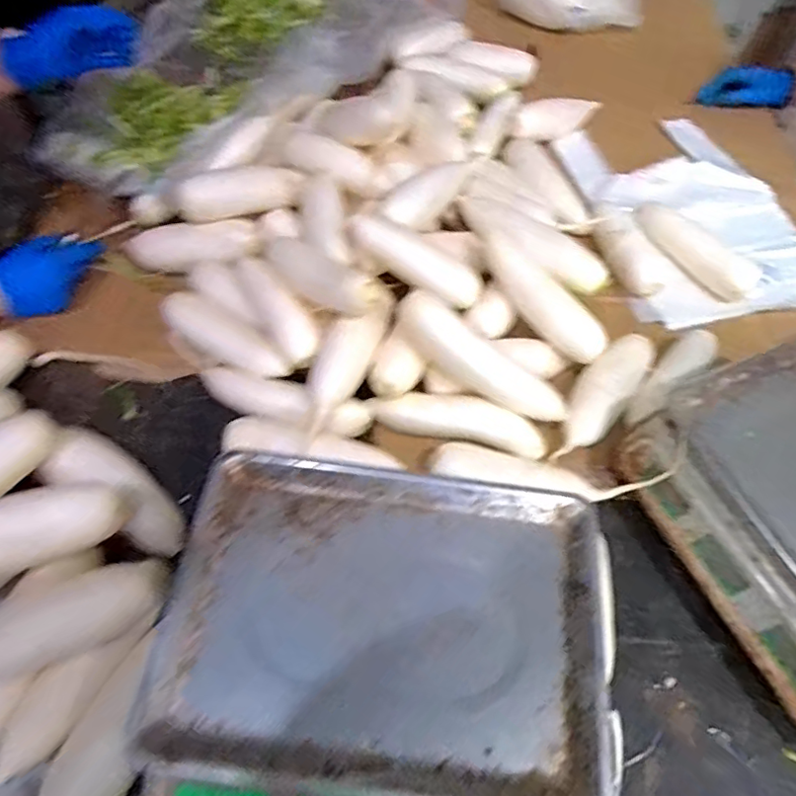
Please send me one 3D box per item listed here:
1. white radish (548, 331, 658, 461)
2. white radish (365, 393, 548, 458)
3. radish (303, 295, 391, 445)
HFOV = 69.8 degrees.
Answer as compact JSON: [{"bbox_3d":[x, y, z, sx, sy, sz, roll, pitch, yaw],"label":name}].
[{"bbox_3d":[0.236,0.000,0.671,0.062,0.047,0.198,36,77,17],"label":"white radish"},{"bbox_3d":[0.071,0.027,0.678,0.210,0.046,0.050,11,57,-14],"label":"white radish"},{"bbox_3d":[-0.065,-0.039,0.633,0.053,0.046,0.179,26,73,12],"label":"radish"}]

